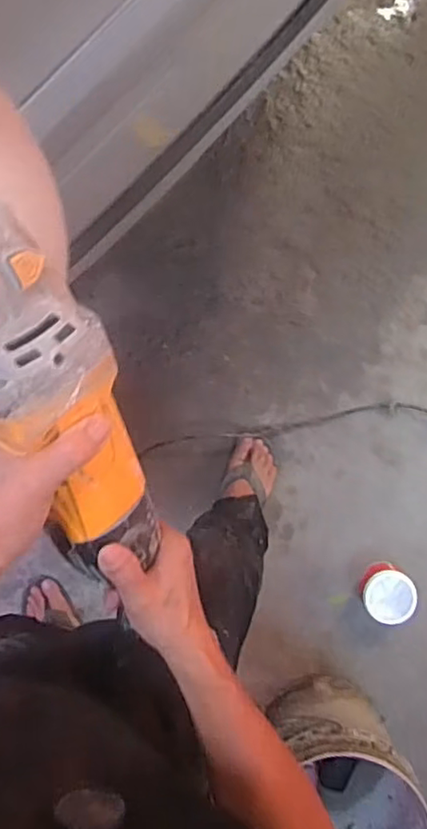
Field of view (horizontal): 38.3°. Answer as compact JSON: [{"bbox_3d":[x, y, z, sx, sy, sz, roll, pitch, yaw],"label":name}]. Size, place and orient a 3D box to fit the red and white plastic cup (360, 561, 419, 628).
[{"bbox_3d":[0.367,0.374,1.300,0.105,0.092,0.106,0,92,0],"label":"red and white plastic cup"}]

